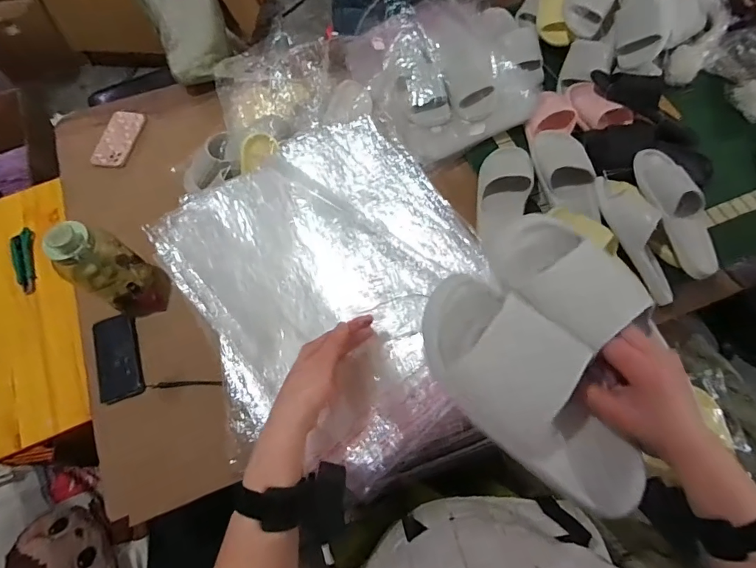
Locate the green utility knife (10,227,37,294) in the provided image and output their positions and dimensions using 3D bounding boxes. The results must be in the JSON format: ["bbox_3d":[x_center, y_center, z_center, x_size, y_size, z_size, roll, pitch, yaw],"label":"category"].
[{"bbox_3d":[-0.761,-0.050,0.899,0.043,0.016,0.152,-18,69,-5],"label":"green utility knife"}]

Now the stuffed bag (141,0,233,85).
[{"bbox_3d":[-0.529,-0.726,1.147,0.195,0.099,0.501,-27,70,-9],"label":"stuffed bag"}]

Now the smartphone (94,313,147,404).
[{"bbox_3d":[-0.497,0.139,0.798,0.088,0.011,0.171,-21,64,-3],"label":"smartphone"}]

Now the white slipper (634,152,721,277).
[{"bbox_3d":[0.611,-0.151,0.845,0.107,0.067,0.276,-13,69,-3],"label":"white slipper"}]

